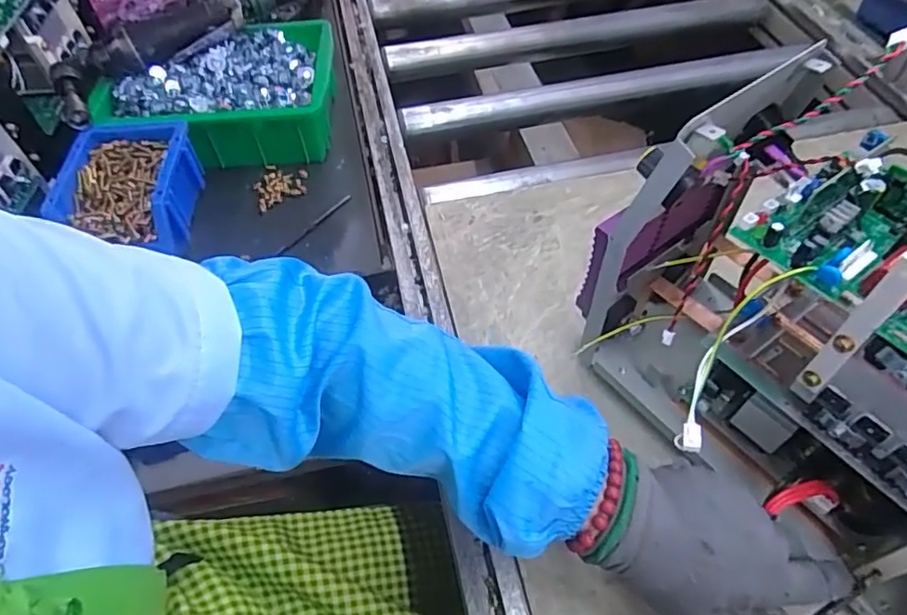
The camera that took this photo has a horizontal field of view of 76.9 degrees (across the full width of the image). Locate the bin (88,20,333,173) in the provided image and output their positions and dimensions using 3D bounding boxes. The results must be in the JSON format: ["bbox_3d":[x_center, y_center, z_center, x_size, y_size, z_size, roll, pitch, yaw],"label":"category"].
[{"bbox_3d":[-0.260,-0.235,0.646,0.253,0.087,0.181,-5,54,1],"label":"bin"}]

